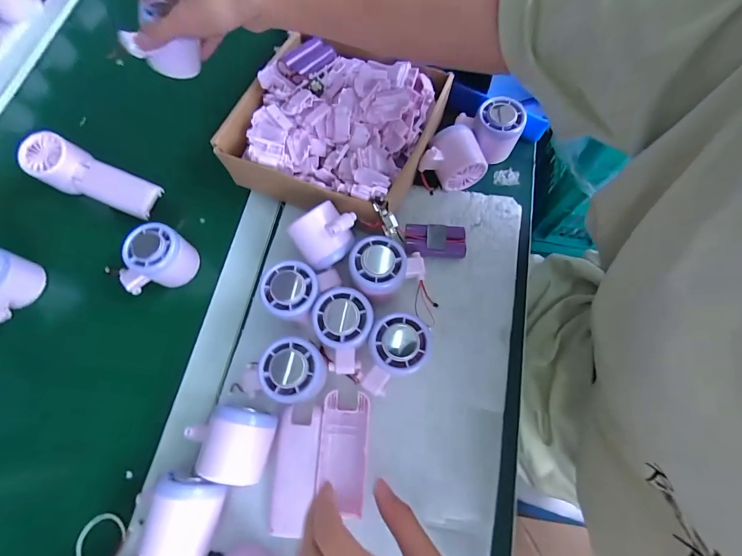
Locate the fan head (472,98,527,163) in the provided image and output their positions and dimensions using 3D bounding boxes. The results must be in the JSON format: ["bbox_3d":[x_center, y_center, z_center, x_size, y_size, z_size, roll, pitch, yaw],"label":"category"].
[{"bbox_3d":[0.148,-0.174,0.415,0.054,0.055,0.055,14,72,7],"label":"fan head"}]

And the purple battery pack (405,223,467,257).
[{"bbox_3d":[0.071,-0.041,0.387,0.065,0.018,0.035,4,71,3],"label":"purple battery pack"}]

